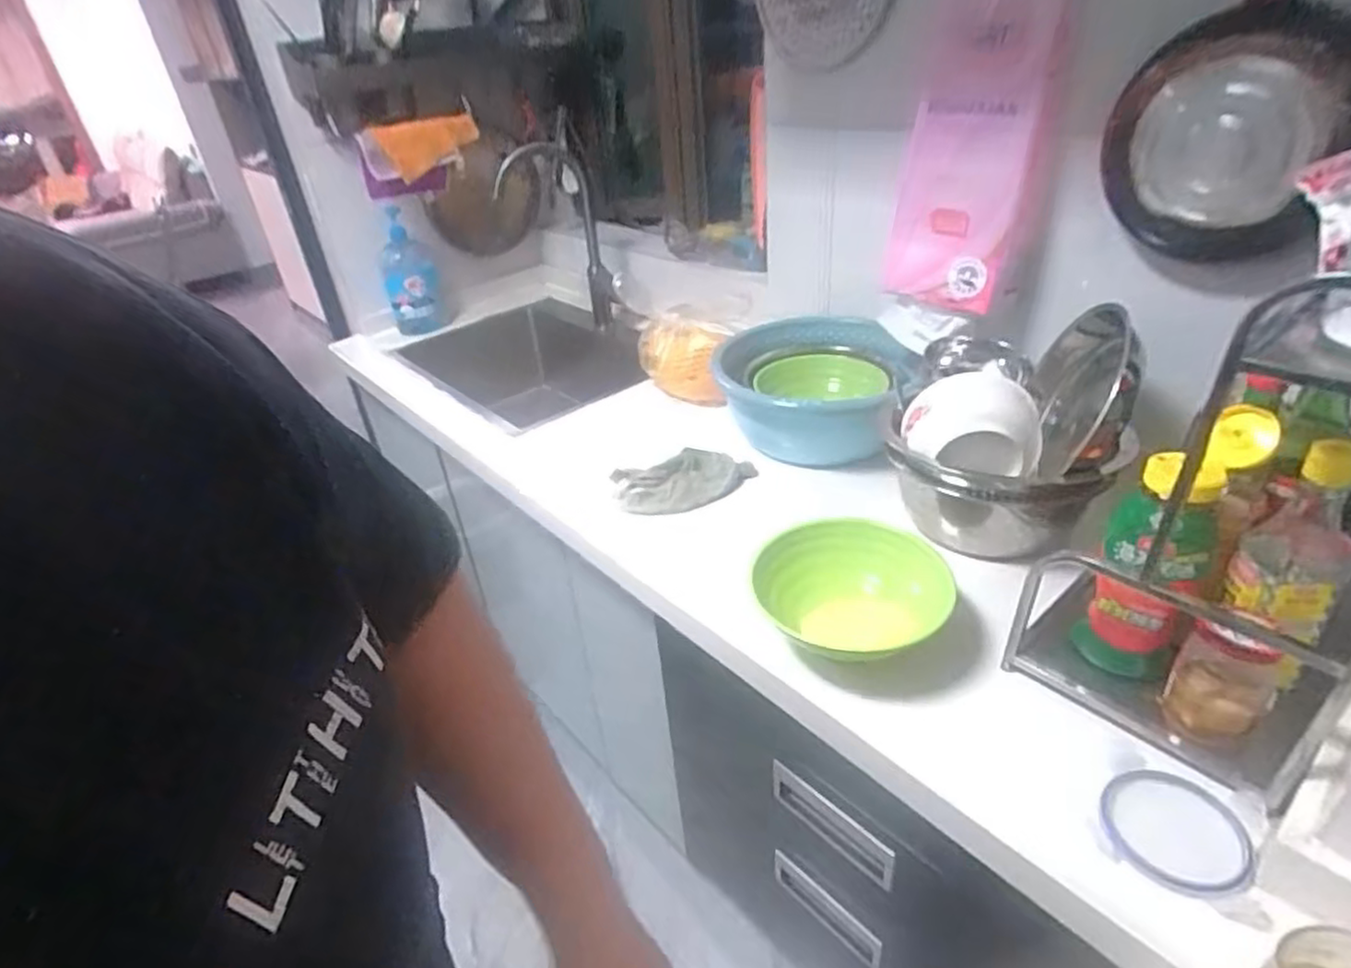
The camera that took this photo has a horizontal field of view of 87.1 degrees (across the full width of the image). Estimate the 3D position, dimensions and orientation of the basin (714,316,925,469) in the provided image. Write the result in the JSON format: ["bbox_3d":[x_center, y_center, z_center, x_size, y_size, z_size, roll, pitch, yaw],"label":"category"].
[{"bbox_3d":[0.200,-0.141,1.068,0.284,0.127,0.307,-4,33,3],"label":"basin"}]

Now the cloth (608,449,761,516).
[{"bbox_3d":[0.013,-0.001,1.008,0.190,0.038,0.106,-13,34,-11],"label":"cloth"}]

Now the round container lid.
[{"bbox_3d":[0.384,0.264,0.546,0.098,0.005,0.094,-4,33,3],"label":"round container lid"}]

